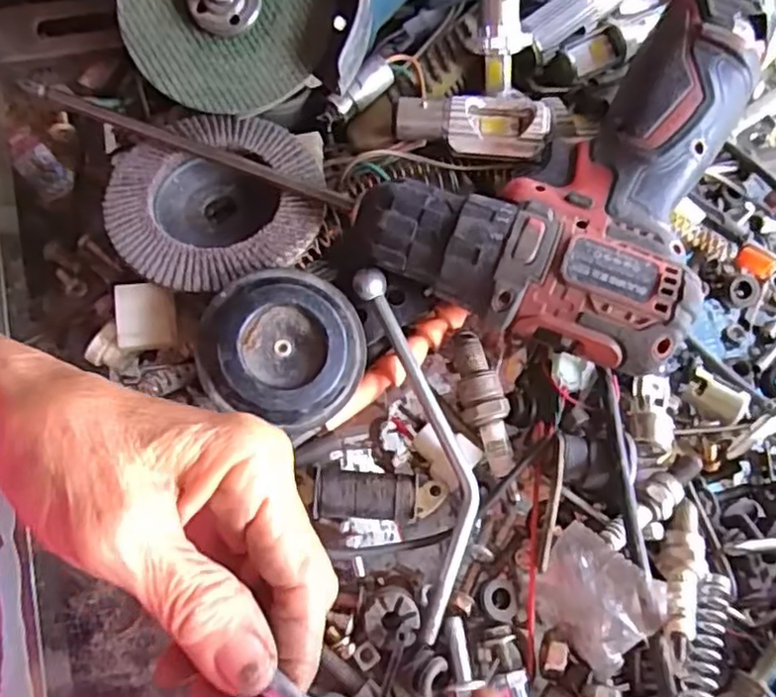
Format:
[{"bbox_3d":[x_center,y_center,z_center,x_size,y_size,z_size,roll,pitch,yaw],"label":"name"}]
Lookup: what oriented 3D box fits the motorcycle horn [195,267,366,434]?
[{"bbox_3d":[-0.045,-0.001,0.286,0.067,0.029,0.063,21,75,-10],"label":"motorcycle horn"}]

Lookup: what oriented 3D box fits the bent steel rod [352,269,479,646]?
[{"bbox_3d":[0.016,0.038,0.284,0.036,0.020,0.152,-9,68,-6],"label":"bent steel rod"}]

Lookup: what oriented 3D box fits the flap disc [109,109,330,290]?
[{"bbox_3d":[-0.079,-0.068,0.307,0.092,0.015,0.093,1,68,-2],"label":"flap disc"}]

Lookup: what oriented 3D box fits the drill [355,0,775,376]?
[{"bbox_3d":[0.081,-0.095,0.314,0.139,0.066,0.195,21,69,6],"label":"drill"}]

